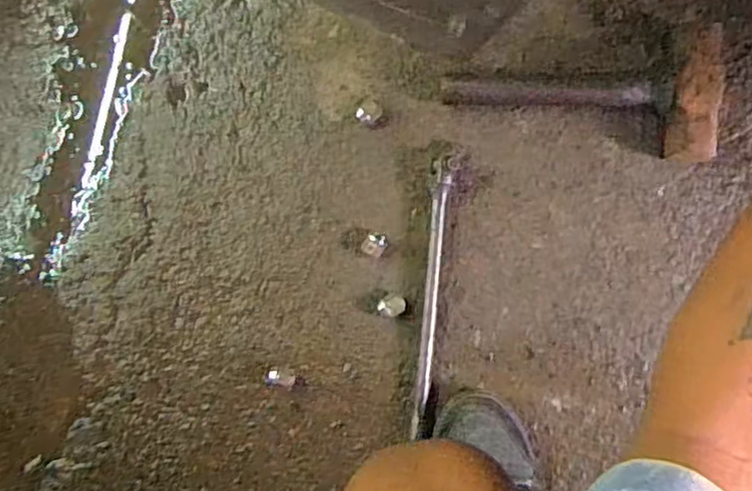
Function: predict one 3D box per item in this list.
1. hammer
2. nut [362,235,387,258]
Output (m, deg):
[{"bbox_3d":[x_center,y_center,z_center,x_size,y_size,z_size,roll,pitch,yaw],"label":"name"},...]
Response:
[{"bbox_3d":[0.194,-0.132,0.639,0.250,0.038,0.114,-3,86,8],"label":"hammer"},{"bbox_3d":[-0.001,0.000,0.675,0.020,0.017,0.023,25,91,9],"label":"nut"}]

